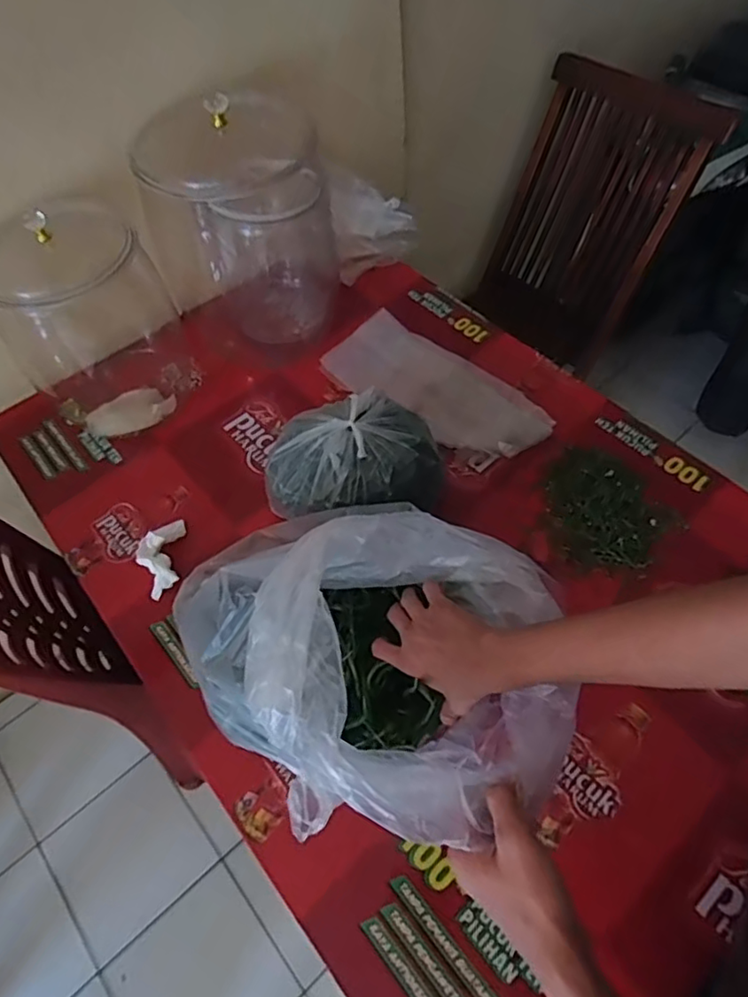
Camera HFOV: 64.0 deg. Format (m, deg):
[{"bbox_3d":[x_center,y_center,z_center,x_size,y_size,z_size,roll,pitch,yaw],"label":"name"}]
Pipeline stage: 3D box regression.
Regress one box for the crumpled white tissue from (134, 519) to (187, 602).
[{"bbox_3d":[-0.300,0.078,0.843,0.052,0.040,0.115,-9,59,-1],"label":"crumpled white tissue"}]

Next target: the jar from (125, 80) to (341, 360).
[{"bbox_3d":[-0.205,-0.427,0.985,0.227,0.344,0.217,-2,59,3],"label":"jar"}]

